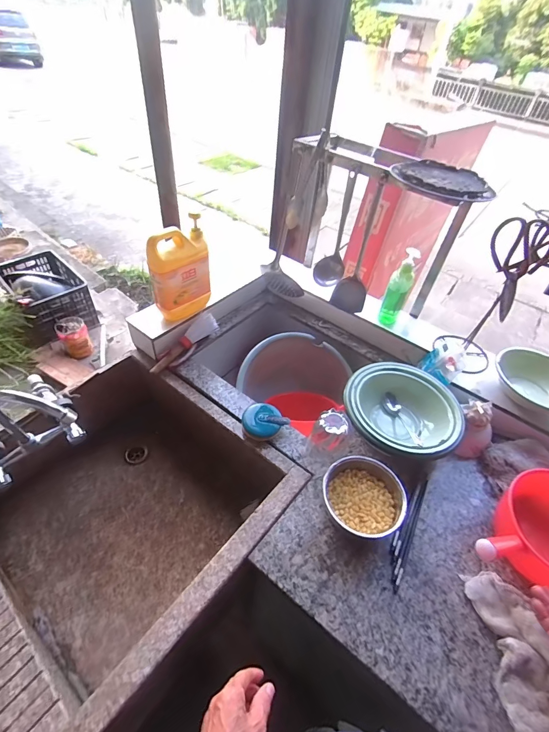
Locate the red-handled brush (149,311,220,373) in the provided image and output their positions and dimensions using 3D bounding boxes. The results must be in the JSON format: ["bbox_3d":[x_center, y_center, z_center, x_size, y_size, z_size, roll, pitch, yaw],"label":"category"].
[{"bbox_3d":[-0.233,-0.063,0.920,0.214,0.065,0.022,-40,23,-29],"label":"red-handled brush"}]

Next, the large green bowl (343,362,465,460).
[{"bbox_3d":[0.272,0.105,0.796,0.237,0.099,0.227,4,46,-4],"label":"large green bowl"}]

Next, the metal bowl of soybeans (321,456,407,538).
[{"bbox_3d":[0.162,0.247,0.668,0.144,0.075,0.140,4,46,-4],"label":"metal bowl of soybeans"}]

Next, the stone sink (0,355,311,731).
[{"bbox_3d":[-0.409,0.351,0.714,0.603,0.240,0.769,34,51,23],"label":"stone sink"}]

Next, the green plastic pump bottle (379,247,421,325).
[{"bbox_3d":[0.325,-0.203,0.947,0.059,0.202,0.051,31,50,21],"label":"green plastic pump bottle"}]

